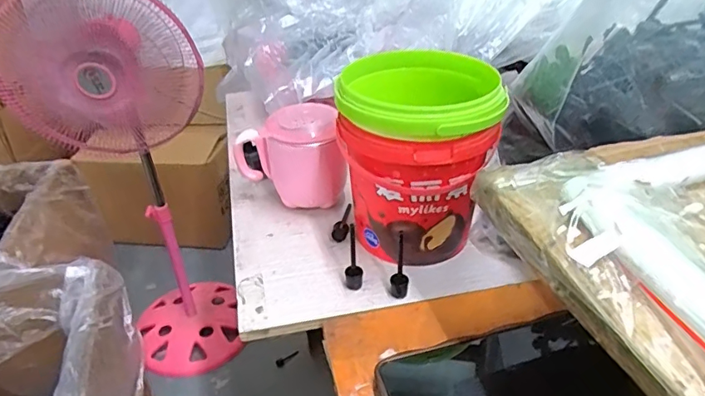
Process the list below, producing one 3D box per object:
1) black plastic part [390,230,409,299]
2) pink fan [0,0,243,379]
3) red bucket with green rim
[{"bbox_3d":[0.038,0.055,0.420,0.015,0.057,0.014,0,34,3],"label":"black plastic part"},{"bbox_3d":[-0.446,-0.005,1.089,0.307,0.868,0.262,-16,36,-20],"label":"pink fan"},{"bbox_3d":[0.055,-0.033,0.457,0.122,0.148,0.122,0,34,3],"label":"red bucket with green rim"}]

